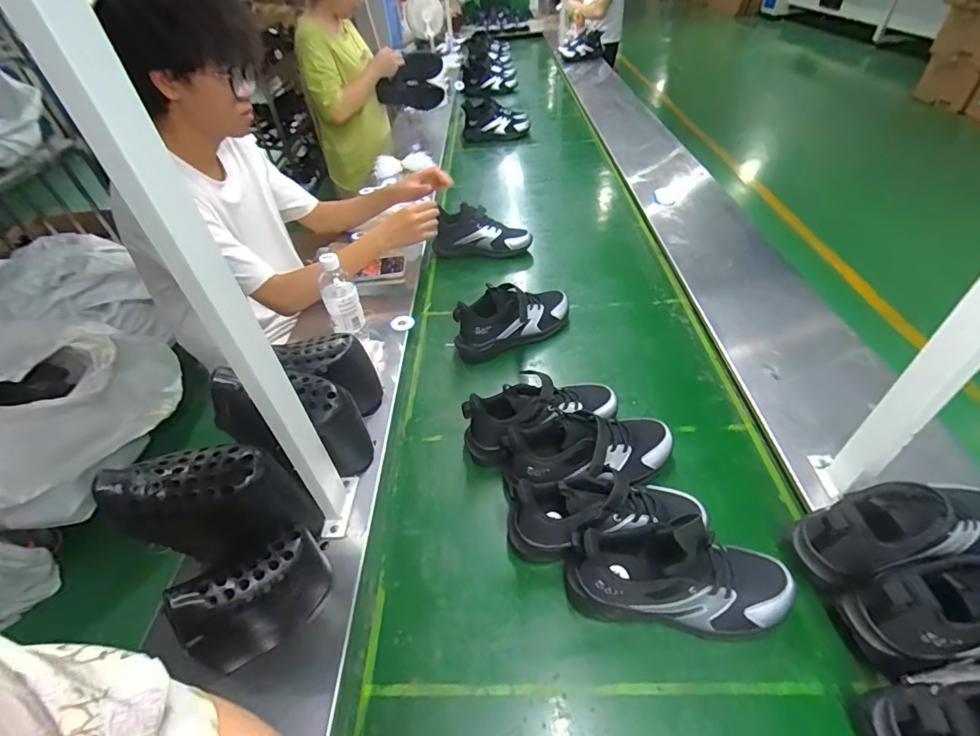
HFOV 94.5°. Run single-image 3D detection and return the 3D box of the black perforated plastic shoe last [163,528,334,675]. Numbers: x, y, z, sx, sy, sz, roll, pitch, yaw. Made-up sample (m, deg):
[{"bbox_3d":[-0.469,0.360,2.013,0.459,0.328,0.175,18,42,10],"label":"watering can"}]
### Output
[{"bbox_3d":[-0.235,0.249,0.480,0.052,0.163,0.135,31,55,31],"label":"black perforated plastic shoe last"}]

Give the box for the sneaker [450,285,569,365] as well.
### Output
[{"bbox_3d":[0.046,-0.096,0.846,0.229,0.106,0.076,-20,46,-14],"label":"sneaker"}]

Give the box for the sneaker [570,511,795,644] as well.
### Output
[{"bbox_3d":[0.205,0.218,0.484,0.231,0.149,0.083,-1,44,5],"label":"sneaker"}]

